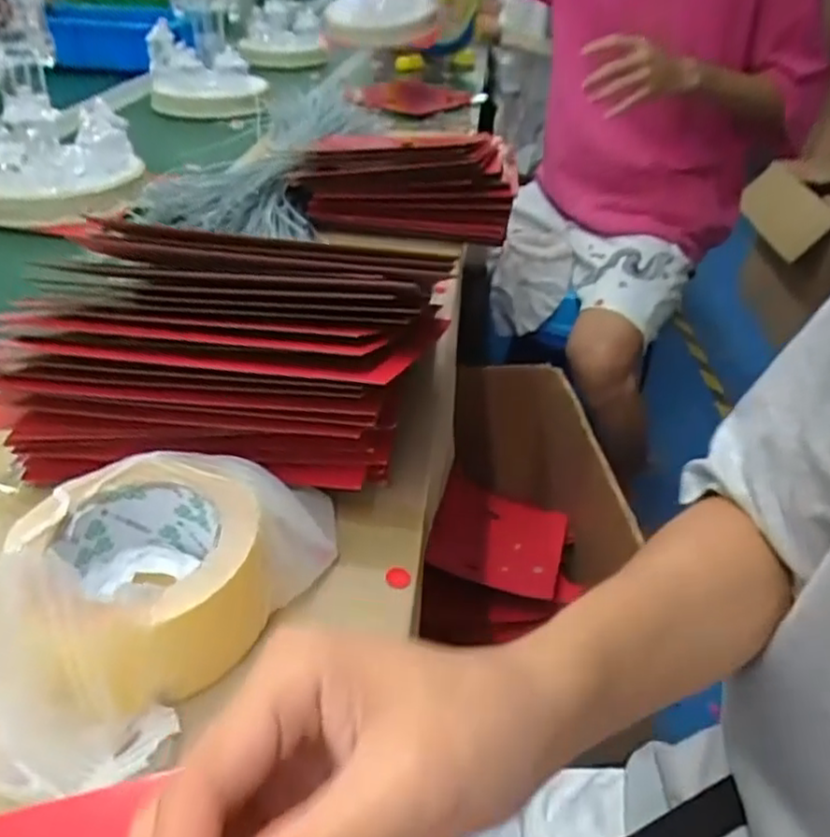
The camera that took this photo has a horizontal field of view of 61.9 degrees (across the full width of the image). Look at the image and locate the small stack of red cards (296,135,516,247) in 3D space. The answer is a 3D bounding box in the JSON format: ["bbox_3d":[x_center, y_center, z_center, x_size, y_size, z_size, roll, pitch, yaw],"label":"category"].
[{"bbox_3d":[-0.008,-0.263,0.756,0.225,0.102,0.092,7,36,7],"label":"small stack of red cards"}]

